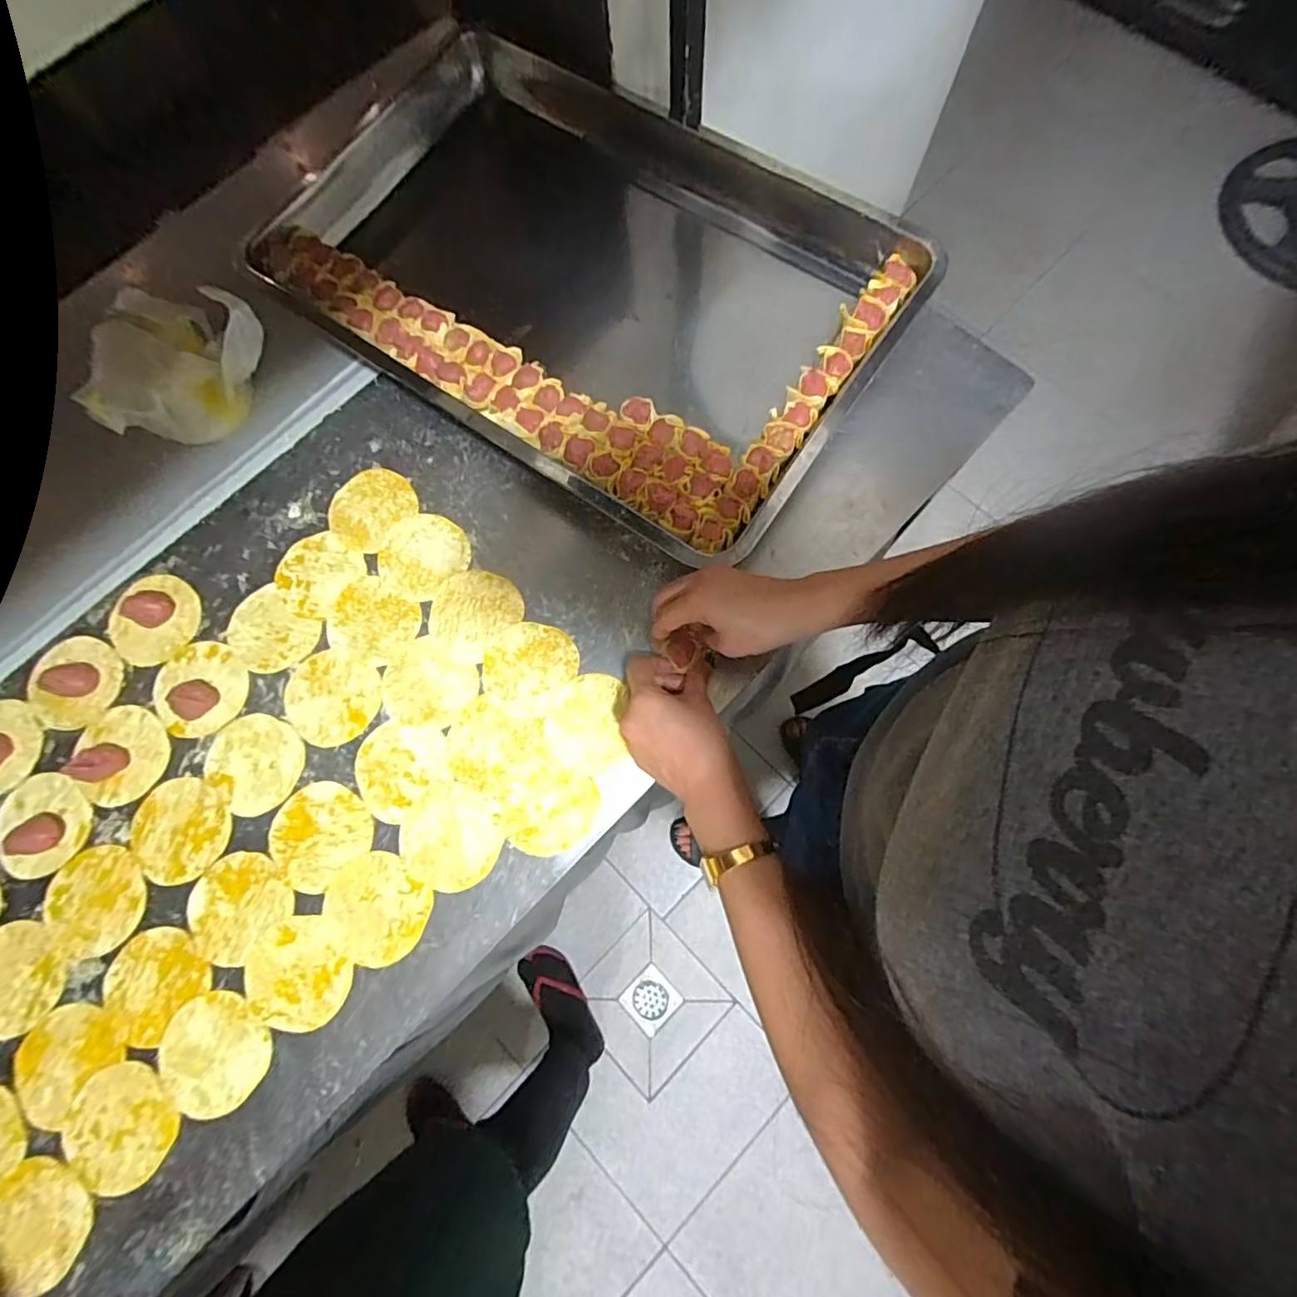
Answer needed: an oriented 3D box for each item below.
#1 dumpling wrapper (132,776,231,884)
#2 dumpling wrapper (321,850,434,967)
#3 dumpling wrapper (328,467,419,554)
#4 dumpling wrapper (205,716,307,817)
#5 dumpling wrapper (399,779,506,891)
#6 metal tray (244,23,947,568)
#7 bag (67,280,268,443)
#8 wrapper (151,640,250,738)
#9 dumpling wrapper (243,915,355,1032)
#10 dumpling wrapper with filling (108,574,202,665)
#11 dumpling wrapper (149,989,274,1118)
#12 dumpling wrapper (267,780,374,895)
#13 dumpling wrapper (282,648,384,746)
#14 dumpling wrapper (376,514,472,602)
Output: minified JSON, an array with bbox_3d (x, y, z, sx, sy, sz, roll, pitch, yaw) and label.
[{"bbox_3d":[-0.395,0.153,0.485,0.082,0.004,0.083,-1,75,2],"label":"dumpling wrapper"},{"bbox_3d":[-0.221,0.210,0.463,0.084,0.004,0.075,38,80,11],"label":"dumpling wrapper"},{"bbox_3d":[-0.266,-0.135,0.549,0.074,0.004,0.081,-1,75,2],"label":"dumpling wrapper"},{"bbox_3d":[-0.339,0.097,0.496,0.076,0.004,0.084,-44,78,-9],"label":"dumpling wrapper"},{"bbox_3d":[-0.163,0.155,0.475,0.083,0.004,0.081,-1,75,2],"label":"dumpling wrapper"},{"bbox_3d":[-0.081,-0.373,0.579,0.622,0.058,0.388,34,79,10],"label":"metal tray"},{"bbox_3d":[-0.441,-0.262,0.542,0.073,0.095,0.159,35,79,10],"label":"bag"},{"bbox_3d":[-0.403,0.033,0.505,0.081,0.026,0.082,-1,75,2],"label":"wrapper"},{"bbox_3d":[-0.280,0.259,0.454,0.076,0.004,0.081,-1,75,2],"label":"dumpling wrapper"},{"bbox_3d":[-0.457,-0.029,0.524,0.079,0.016,0.081,-1,75,2],"label":"dumpling wrapper with filling"},{"bbox_3d":[-0.337,0.313,0.441,0.085,0.005,0.078,-1,75,2],"label":"dumpling wrapper"},{"bbox_3d":[-0.276,0.154,0.479,0.081,0.004,0.075,-1,75,2],"label":"dumpling wrapper"},{"bbox_3d":[-0.280,0.044,0.507,0.083,0.004,0.078,-1,75,2],"label":"dumpling wrapper"},{"bbox_3d":[-0.213,-0.089,0.539,0.082,0.004,0.078,-1,75,2],"label":"dumpling wrapper"}]

